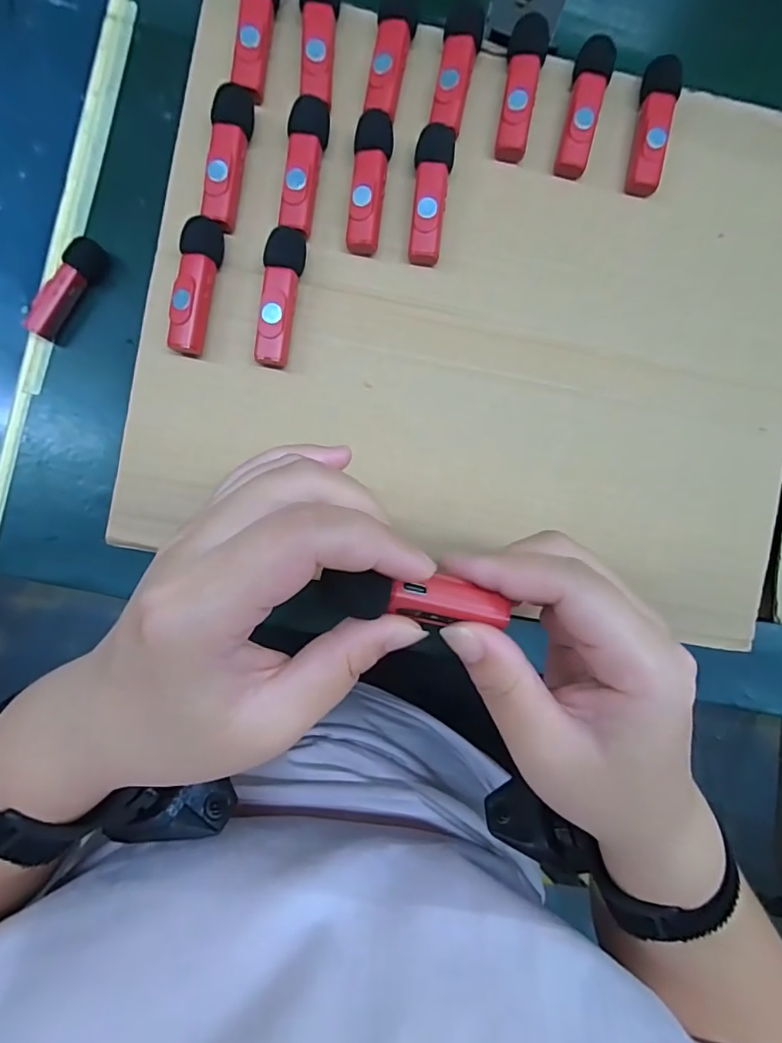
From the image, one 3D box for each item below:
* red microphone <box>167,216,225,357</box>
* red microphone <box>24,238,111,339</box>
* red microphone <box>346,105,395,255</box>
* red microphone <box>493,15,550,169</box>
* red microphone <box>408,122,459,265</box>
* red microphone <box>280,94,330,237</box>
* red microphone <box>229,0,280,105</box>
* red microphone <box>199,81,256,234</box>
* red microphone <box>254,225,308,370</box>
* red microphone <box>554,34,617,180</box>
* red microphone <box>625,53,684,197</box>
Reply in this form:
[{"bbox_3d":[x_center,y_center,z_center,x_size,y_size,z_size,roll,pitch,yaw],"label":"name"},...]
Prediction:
[{"bbox_3d":[-0.095,-0.115,0.248,0.017,0.013,0.064,9,84,-4],"label":"red microphone"},{"bbox_3d":[-0.197,-0.141,0.306,0.016,0.021,0.064,32,83,-2],"label":"red microphone"},{"bbox_3d":[-0.011,-0.172,0.255,0.017,0.014,0.067,7,85,-4],"label":"red microphone"},{"bbox_3d":[0.067,-0.222,0.260,0.019,0.012,0.066,7,85,-4],"label":"red microphone"},{"bbox_3d":[0.020,-0.167,0.257,0.019,0.013,0.066,9,85,-4],"label":"red microphone"},{"bbox_3d":[-0.043,-0.177,0.251,0.018,0.010,0.064,11,84,-4],"label":"red microphone"},{"bbox_3d":[-0.067,-0.243,0.249,0.017,0.013,0.065,10,84,-4],"label":"red microphone"},{"bbox_3d":[-0.080,-0.179,0.249,0.017,0.011,0.065,10,84,-4],"label":"red microphone"},{"bbox_3d":[-0.055,-0.111,0.251,0.018,0.012,0.066,8,85,-4],"label":"red microphone"},{"bbox_3d":[0.102,-0.214,0.263,0.021,0.014,0.063,9,84,-4],"label":"red microphone"},{"bbox_3d":[0.137,-0.206,0.265,0.018,0.014,0.062,10,84,-4],"label":"red microphone"}]

